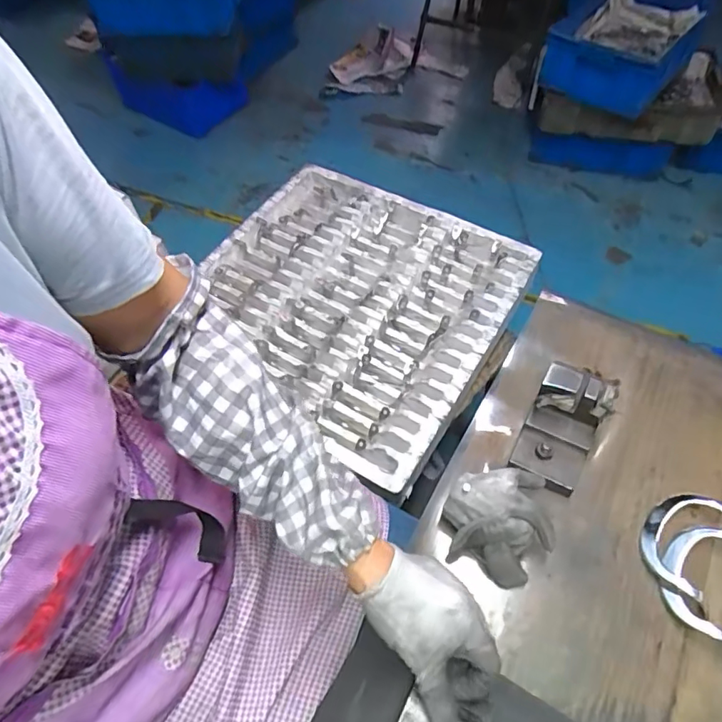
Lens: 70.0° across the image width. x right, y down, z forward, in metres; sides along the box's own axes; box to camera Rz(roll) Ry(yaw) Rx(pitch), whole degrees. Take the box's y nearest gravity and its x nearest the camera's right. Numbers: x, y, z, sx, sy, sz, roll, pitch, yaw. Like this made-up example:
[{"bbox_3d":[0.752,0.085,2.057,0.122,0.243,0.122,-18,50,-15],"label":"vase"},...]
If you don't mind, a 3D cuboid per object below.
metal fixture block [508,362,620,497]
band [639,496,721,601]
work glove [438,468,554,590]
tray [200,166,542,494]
[{"bbox_3d":[0.187,0.062,0.481,0.063,0.078,0.096,24,61,17],"label":"metal fixture block"},{"bbox_3d":[0.283,0.154,0.455,0.056,0.014,0.093,33,64,22],"label":"band"},{"bbox_3d":[0.115,0.143,0.443,0.085,0.058,0.088,-1,56,2],"label":"work glove"},{"bbox_3d":[-0.025,-0.118,0.939,0.534,0.051,0.516,27,62,20],"label":"tray"}]

